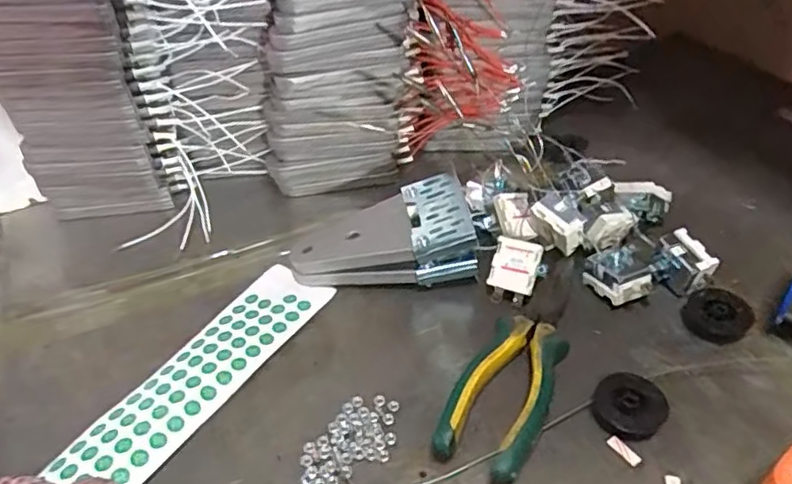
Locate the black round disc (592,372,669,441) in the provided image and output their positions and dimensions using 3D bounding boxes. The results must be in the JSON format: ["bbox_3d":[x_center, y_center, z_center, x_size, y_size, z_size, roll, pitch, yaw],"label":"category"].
[{"bbox_3d":[0.134,0.095,0.344,0.038,0.014,0.036,-3,40,2],"label":"black round disc"}]

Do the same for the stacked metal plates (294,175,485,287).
[{"bbox_3d":[-0.010,0.002,0.441,0.135,0.051,0.077,-11,41,-8],"label":"stacked metal plates"}]

